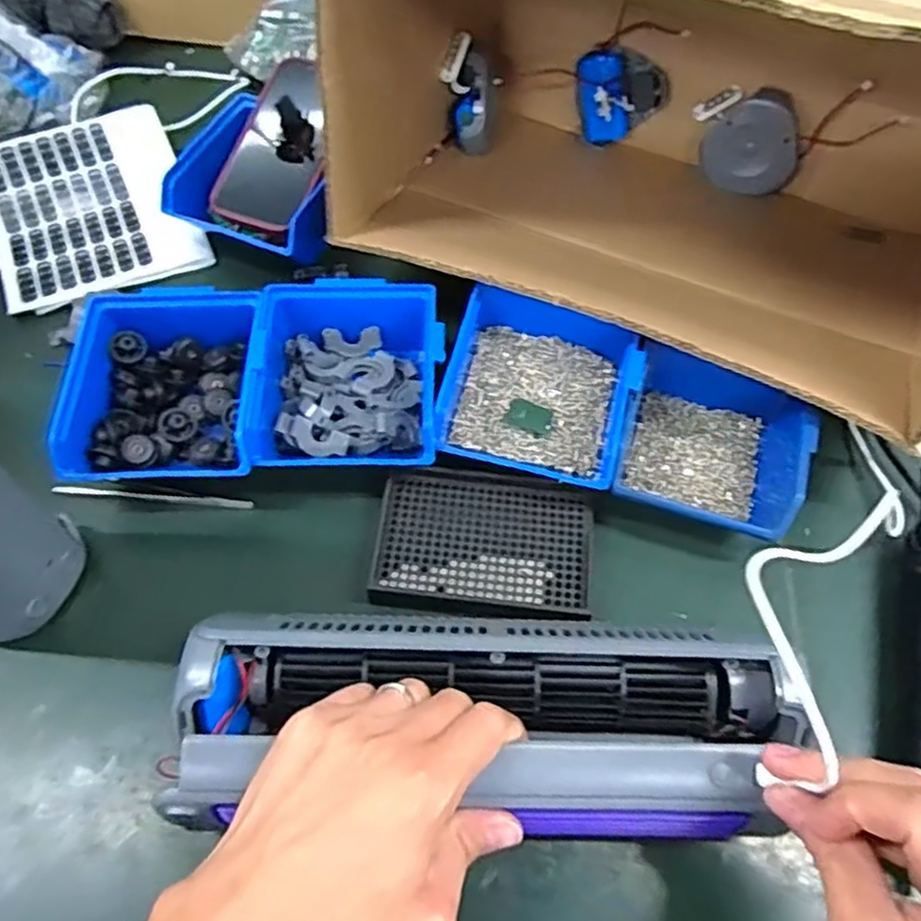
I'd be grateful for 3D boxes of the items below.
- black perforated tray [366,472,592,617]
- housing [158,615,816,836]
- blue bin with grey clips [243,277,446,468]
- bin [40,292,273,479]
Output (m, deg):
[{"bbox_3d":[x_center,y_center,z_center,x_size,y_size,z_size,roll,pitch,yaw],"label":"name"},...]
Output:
[{"bbox_3d":[0.016,0.053,0.461,0.132,0.017,0.089,7,60,2],"label":"black perforated tray"},{"bbox_3d":[0.017,0.129,0.356,0.303,0.046,0.100,5,60,2],"label":"housing"},{"bbox_3d":[-0.074,-0.056,0.487,0.121,0.051,0.135,0,60,-2],"label":"blue bin with grey clips"},{"bbox_3d":[-0.190,-0.049,0.491,0.116,0.067,0.149,0,60,-2],"label":"bin"}]

